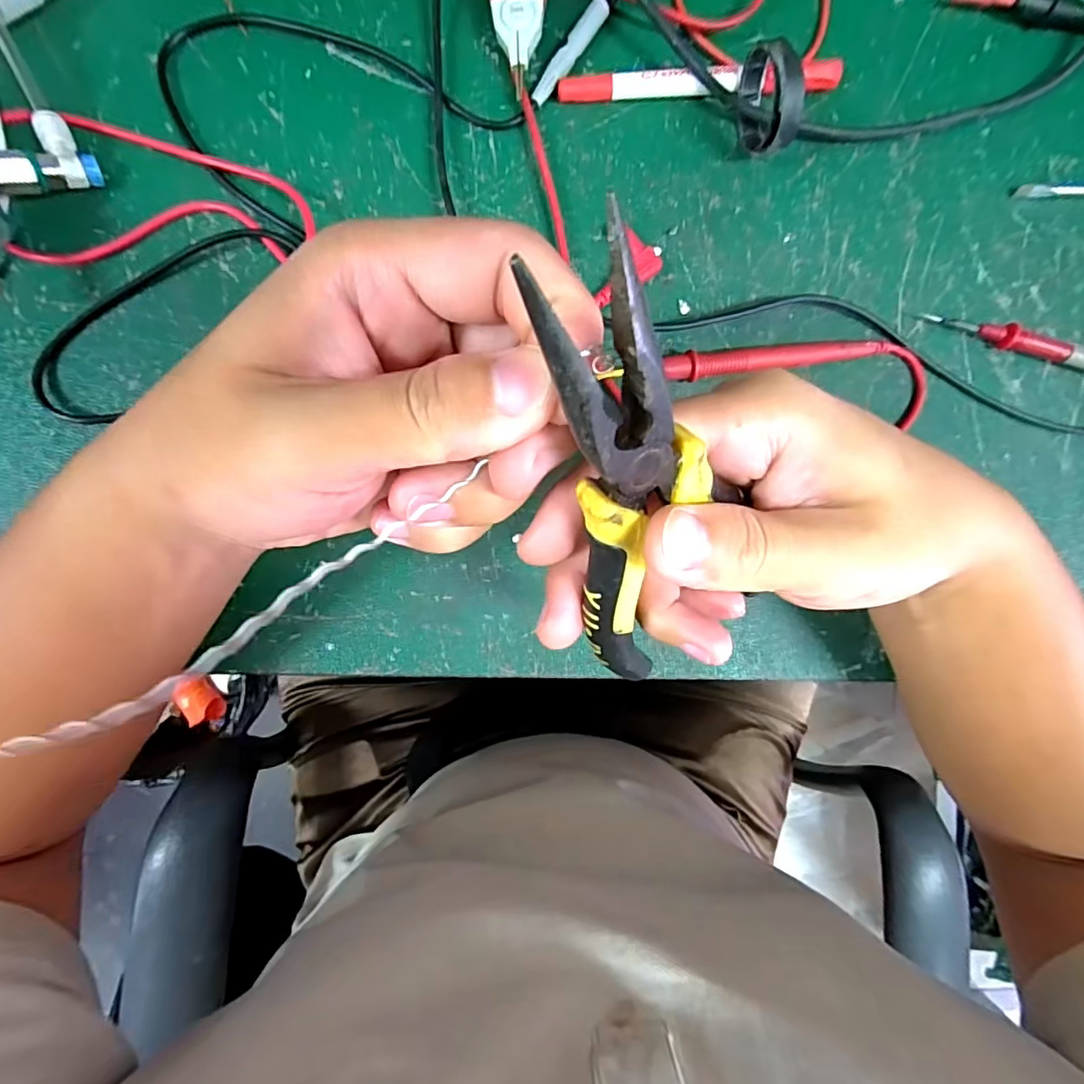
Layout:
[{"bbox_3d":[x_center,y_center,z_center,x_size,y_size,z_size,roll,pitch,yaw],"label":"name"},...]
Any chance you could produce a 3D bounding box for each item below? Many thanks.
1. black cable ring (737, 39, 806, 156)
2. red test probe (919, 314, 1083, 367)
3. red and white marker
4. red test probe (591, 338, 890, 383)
[{"bbox_3d":[0.104,-0.204,0.257,0.010,0.045,0.045,-13,92,-4],"label":"black cable ring"},{"bbox_3d":[0.260,-0.099,0.284,0.126,0.015,0.013,12,90,-5],"label":"red test probe"},{"bbox_3d":[0.077,-0.225,0.271,0.137,0.012,0.014,-6,92,-4],"label":"red and white marker"},{"bbox_3d":[0.102,-0.088,0.270,0.148,0.011,0.014,-8,92,-8],"label":"red test probe"}]

